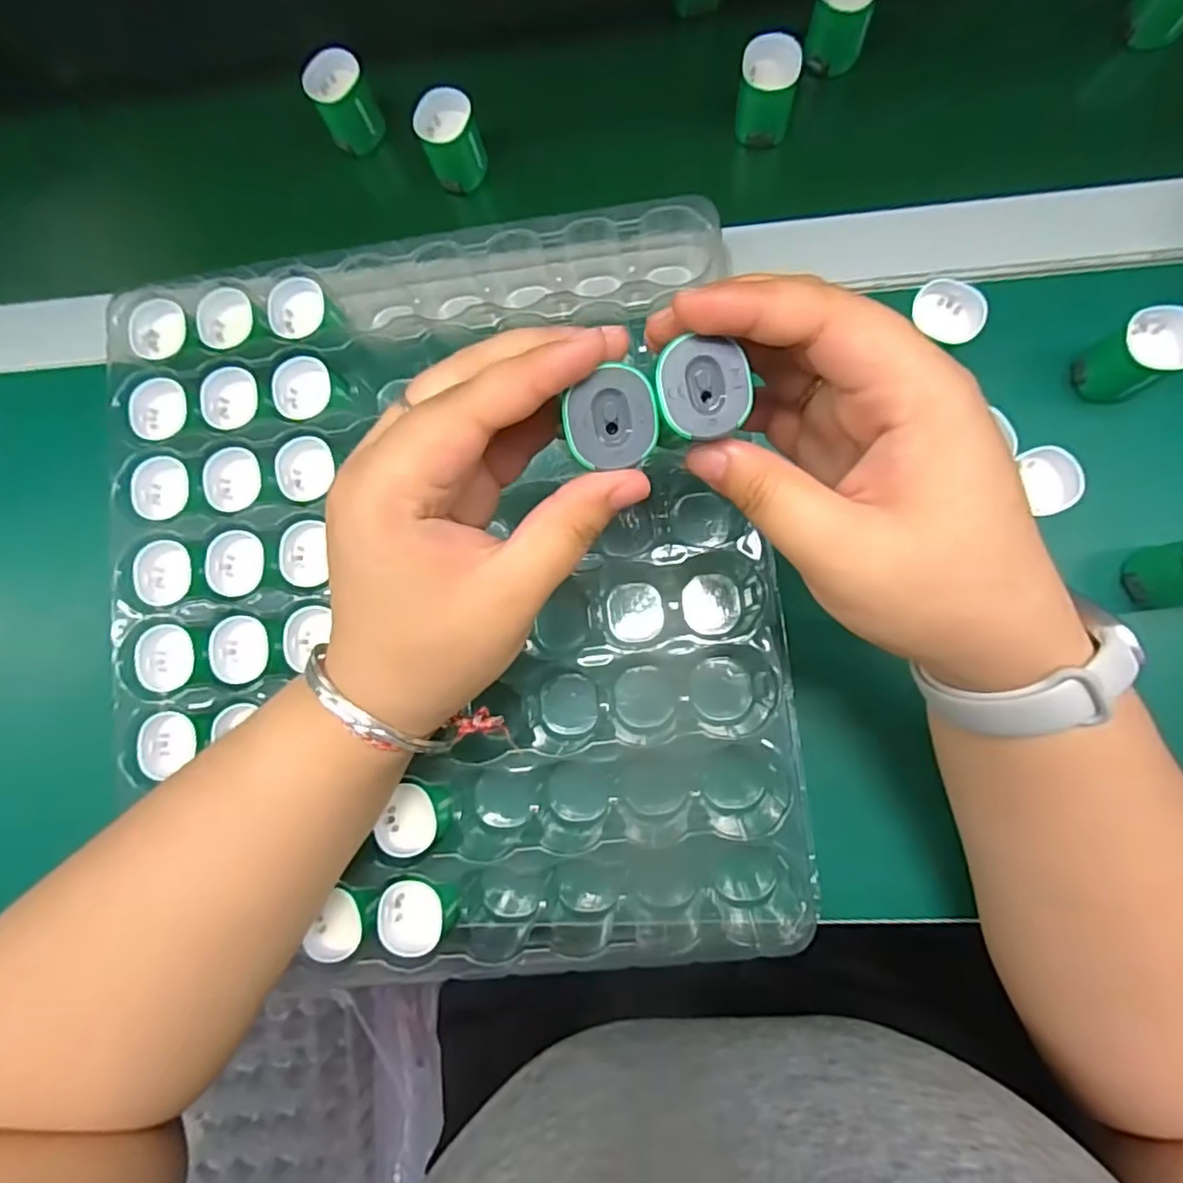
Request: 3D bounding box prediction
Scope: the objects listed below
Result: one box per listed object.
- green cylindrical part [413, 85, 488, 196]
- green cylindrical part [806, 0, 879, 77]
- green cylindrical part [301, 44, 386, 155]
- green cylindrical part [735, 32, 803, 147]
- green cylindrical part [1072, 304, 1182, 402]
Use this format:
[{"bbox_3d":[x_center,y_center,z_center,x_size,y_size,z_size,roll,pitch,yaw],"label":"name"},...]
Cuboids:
[{"bbox_3d":[-0.073,-0.236,0.336,0.030,0.038,0.031,0,85,4],"label":"green cylindrical part"},{"bbox_3d":[0.128,-0.293,0.324,0.029,0.034,0.032,11,86,5],"label":"green cylindrical part"},{"bbox_3d":[-0.132,-0.264,0.343,0.032,0.033,0.031,0,85,4],"label":"green cylindrical part"},{"bbox_3d":[0.089,-0.252,0.322,0.028,0.034,0.029,0,85,4],"label":"green cylindrical part"},{"bbox_3d":[0.240,-0.104,0.284,0.034,0.037,0.029,-26,84,1],"label":"green cylindrical part"}]

